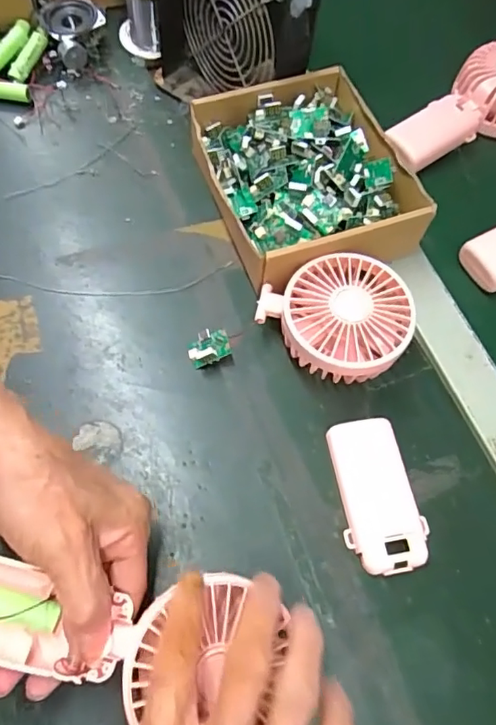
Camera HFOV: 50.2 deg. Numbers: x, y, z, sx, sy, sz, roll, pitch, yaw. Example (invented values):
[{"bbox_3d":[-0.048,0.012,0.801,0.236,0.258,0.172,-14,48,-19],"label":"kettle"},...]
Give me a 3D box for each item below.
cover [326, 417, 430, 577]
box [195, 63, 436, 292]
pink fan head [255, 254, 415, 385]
[{"bbox_3d":[0.082,0.083,0.339,0.049,0.013,0.095,-12,66,-9],"label":"cover"},{"bbox_3d":[0.043,-0.143,0.422,0.146,0.057,0.168,-19,67,-12],"label":"box"},{"bbox_3d":[0.064,-0.029,0.373,0.085,0.044,0.092,1,65,-3],"label":"pink fan head"}]

